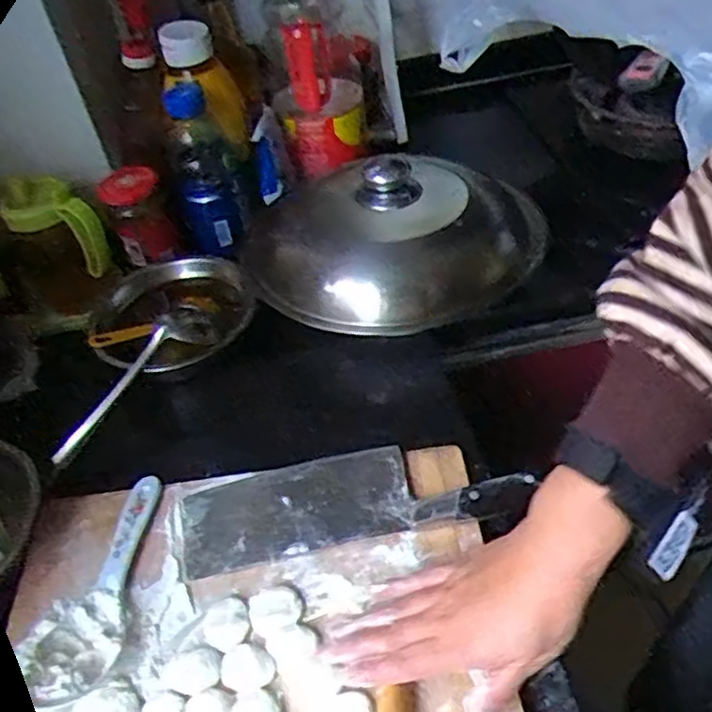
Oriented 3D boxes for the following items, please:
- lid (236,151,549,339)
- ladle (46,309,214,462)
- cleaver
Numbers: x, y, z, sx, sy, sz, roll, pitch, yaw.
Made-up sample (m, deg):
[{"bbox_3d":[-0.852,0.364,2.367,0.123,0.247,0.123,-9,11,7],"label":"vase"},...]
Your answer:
[{"bbox_3d":[0.031,-0.124,0.697,0.272,0.092,0.233,-20,45,-11],"label":"lid"},{"bbox_3d":[-0.211,0.025,0.664,0.188,0.040,0.052,-47,55,-3],"label":"ladle"},{"bbox_3d":[-0.006,0.105,0.551,0.257,0.024,0.080,-10,46,-4],"label":"cleaver"}]

